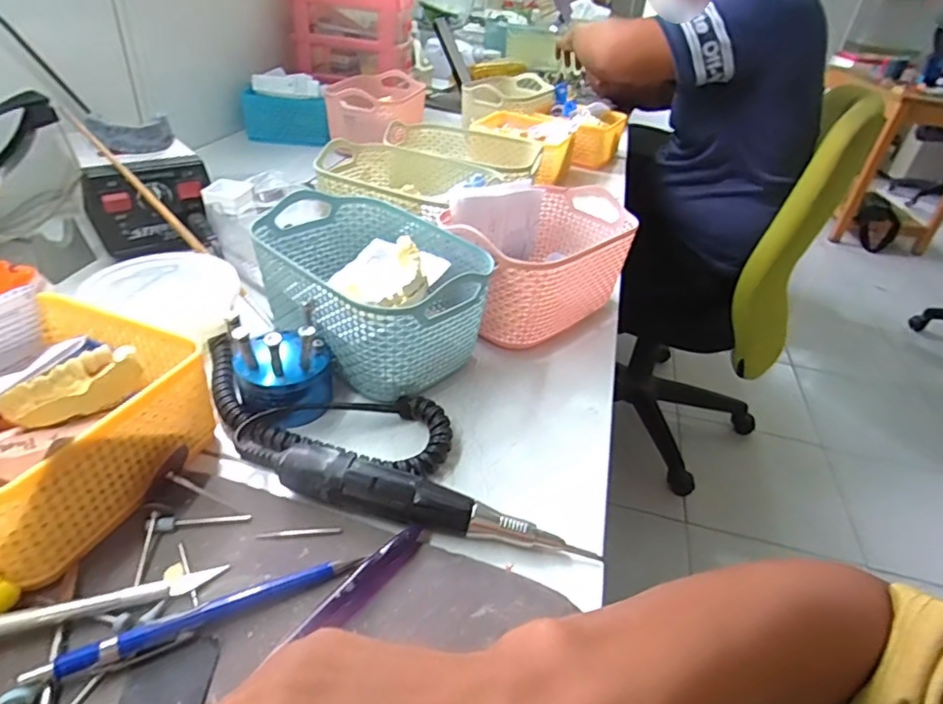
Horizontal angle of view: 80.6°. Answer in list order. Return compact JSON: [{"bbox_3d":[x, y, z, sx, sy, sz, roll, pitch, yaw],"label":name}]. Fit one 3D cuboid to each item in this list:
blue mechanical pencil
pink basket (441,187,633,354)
[{"bbox_3d":[-0.116,0.115,0.248,0.129,0.012,0.011,-16,41,-29],"label":"blue mechanical pencil"},{"bbox_3d":[0.059,-0.083,0.482,0.180,0.084,0.115,-25,46,-36],"label":"pink basket"}]

